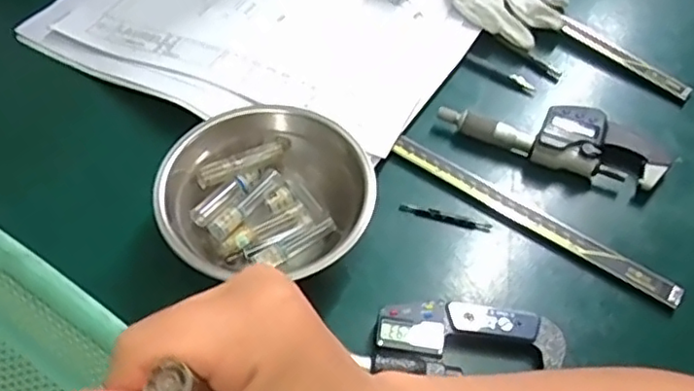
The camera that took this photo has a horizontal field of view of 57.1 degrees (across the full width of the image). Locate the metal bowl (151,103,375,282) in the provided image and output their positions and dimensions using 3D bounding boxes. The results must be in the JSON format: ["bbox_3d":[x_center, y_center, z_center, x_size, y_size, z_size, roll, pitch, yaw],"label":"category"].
[{"bbox_3d":[-0.052,-0.002,0.408,0.130,0.044,0.116,-10,60,-10],"label":"metal bowl"}]

